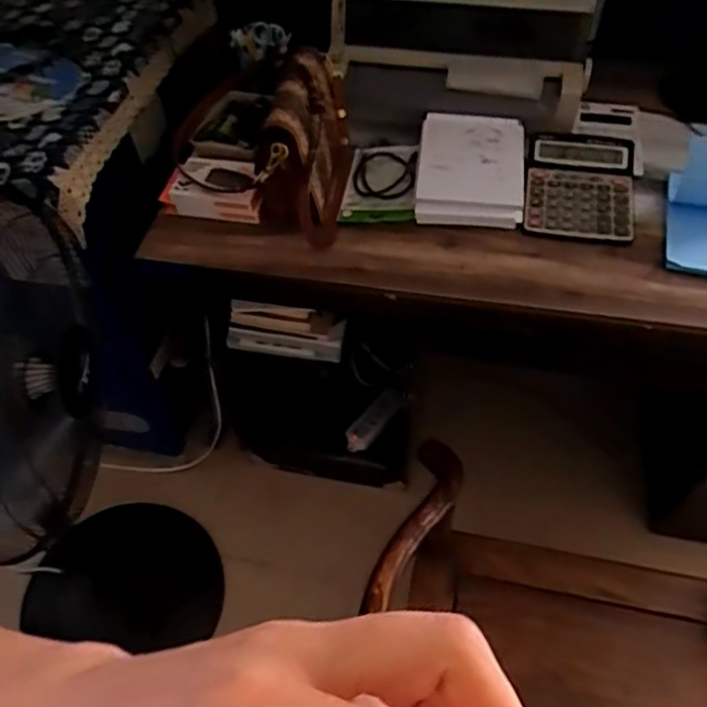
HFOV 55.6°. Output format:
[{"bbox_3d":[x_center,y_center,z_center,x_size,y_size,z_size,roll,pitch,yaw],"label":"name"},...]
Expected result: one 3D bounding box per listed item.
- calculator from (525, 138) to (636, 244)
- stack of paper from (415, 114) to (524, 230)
[{"bbox_3d":[0.328,-0.244,0.976,0.153,0.047,0.193,7,53,8],"label":"calculator"},{"bbox_3d":[0.169,-0.272,0.968,0.146,0.034,0.181,2,69,10],"label":"stack of paper"}]

